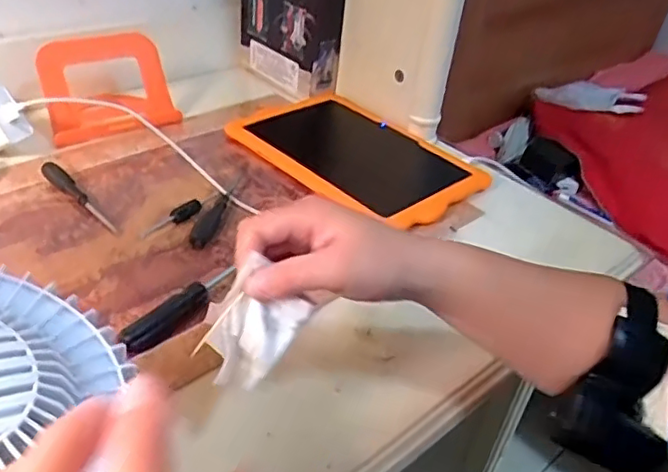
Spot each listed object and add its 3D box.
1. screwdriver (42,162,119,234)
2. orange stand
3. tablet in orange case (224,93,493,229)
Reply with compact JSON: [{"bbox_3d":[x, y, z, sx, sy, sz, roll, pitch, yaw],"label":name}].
[{"bbox_3d":[-0.233,-0.039,0.562,0.121,0.016,0.019,31,42,29],"label":"screwdriver"},{"bbox_3d":[-0.247,-0.166,0.672,0.139,0.095,0.064,-11,40,-22],"label":"orange stand"},{"bbox_3d":[0.022,-0.099,0.697,0.191,0.020,0.271,-24,46,-35],"label":"tablet in orange case"}]

